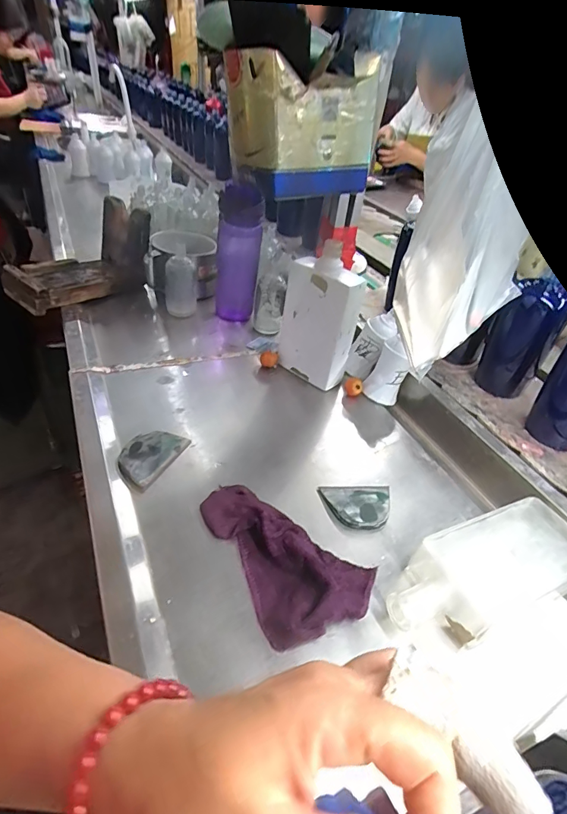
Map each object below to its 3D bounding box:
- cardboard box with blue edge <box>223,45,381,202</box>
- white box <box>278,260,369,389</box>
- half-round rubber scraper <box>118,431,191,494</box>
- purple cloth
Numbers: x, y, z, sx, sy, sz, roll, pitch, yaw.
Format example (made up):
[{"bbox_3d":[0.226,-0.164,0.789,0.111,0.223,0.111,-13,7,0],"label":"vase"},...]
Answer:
[{"bbox_3d":[0.017,-0.344,0.531,0.165,0.129,0.112,-16,45,-25],"label":"cardboard box with blue edge"},{"bbox_3d":[0.053,-0.123,0.647,0.053,0.171,0.111,-29,51,-35],"label":"white box"},{"bbox_3d":[-0.158,0.058,0.510,0.055,0.016,0.088,20,41,15],"label":"half-round rubber scraper"},{"bbox_3d":[0.003,0.131,0.427,0.112,0.031,0.177,-18,45,-27],"label":"purple cloth"}]

